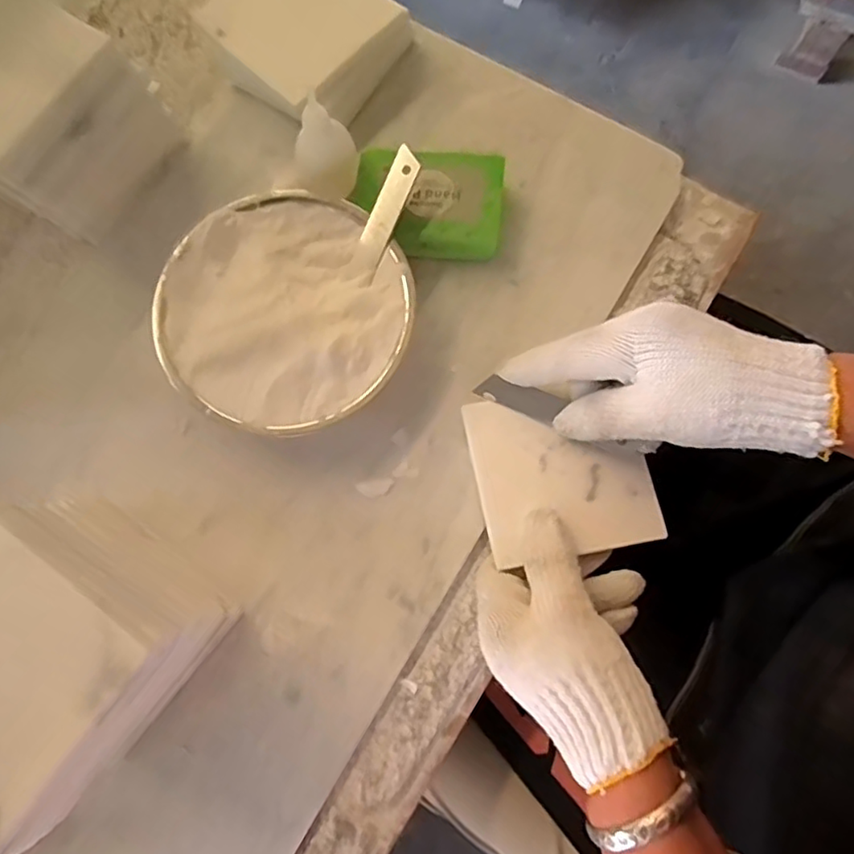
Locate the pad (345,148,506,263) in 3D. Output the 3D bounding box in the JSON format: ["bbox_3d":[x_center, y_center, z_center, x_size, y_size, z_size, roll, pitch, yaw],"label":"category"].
[{"bbox_3d":[0.001,-0.141,0.397,0.093,0.030,0.063,4,76,0],"label":"pad"}]

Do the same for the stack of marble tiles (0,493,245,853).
[{"bbox_3d":[-0.171,0.108,0.298,0.108,0.139,0.112,36,78,8],"label":"stack of marble tiles"}]

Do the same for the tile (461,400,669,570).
[{"bbox_3d":[0.080,0.026,0.365,0.098,0.009,0.097,-10,76,-4],"label":"tile"}]

